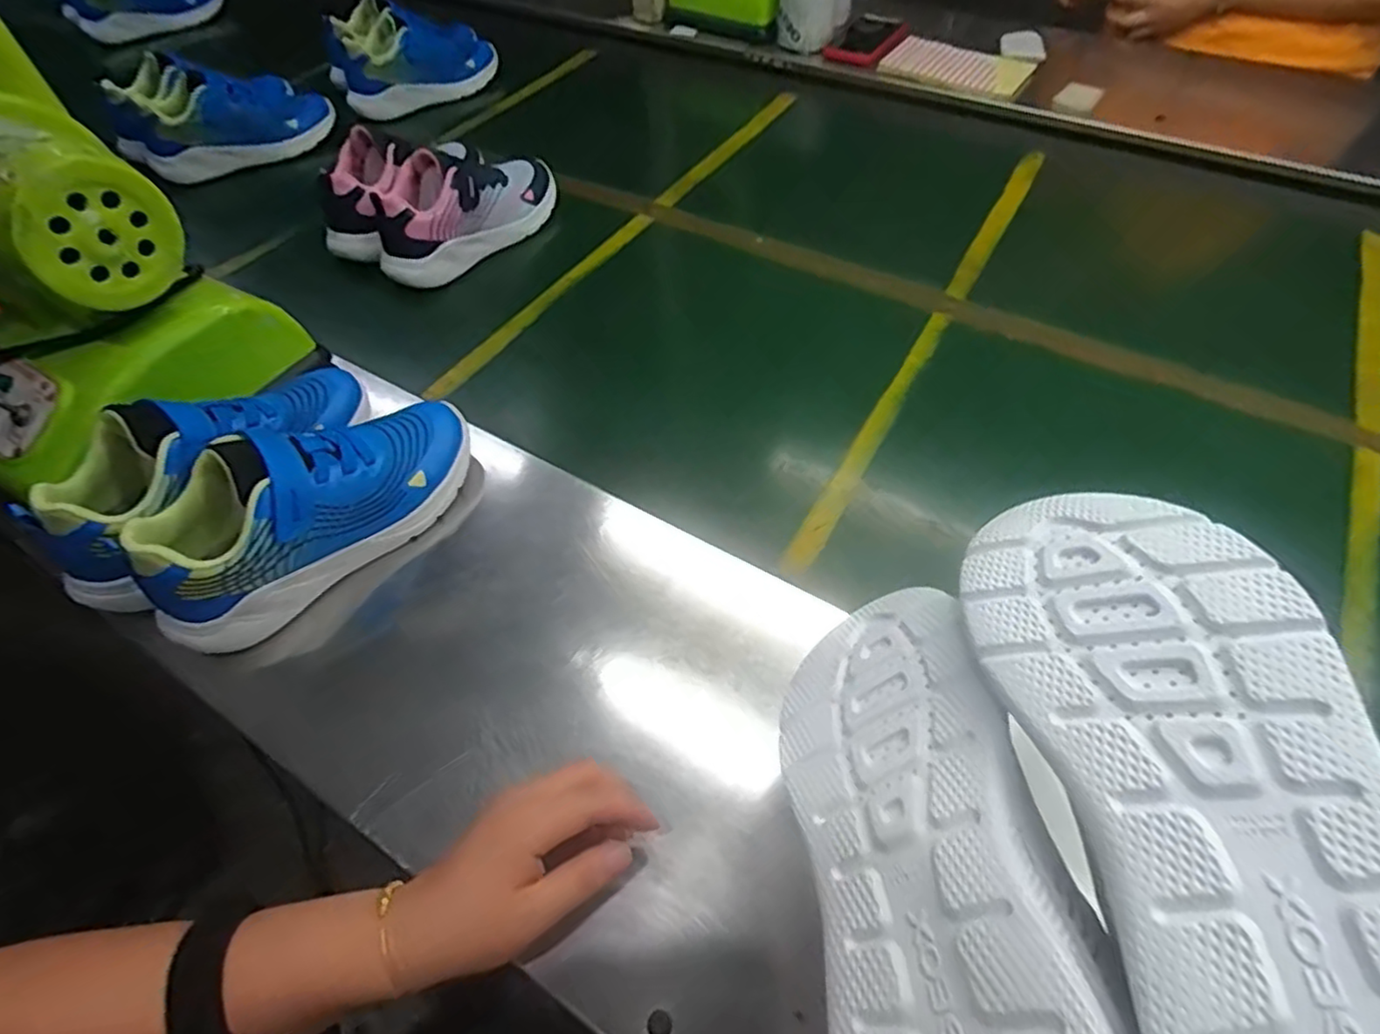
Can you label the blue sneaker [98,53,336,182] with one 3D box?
[{"bbox_3d":[-0.600,-0.515,0.866,0.236,0.143,0.092,-22,57,-13],"label":"blue sneaker"}]

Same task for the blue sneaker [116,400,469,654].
[{"bbox_3d":[-0.254,-0.013,0.454,0.220,0.090,0.074,-39,62,-22],"label":"blue sneaker"}]

